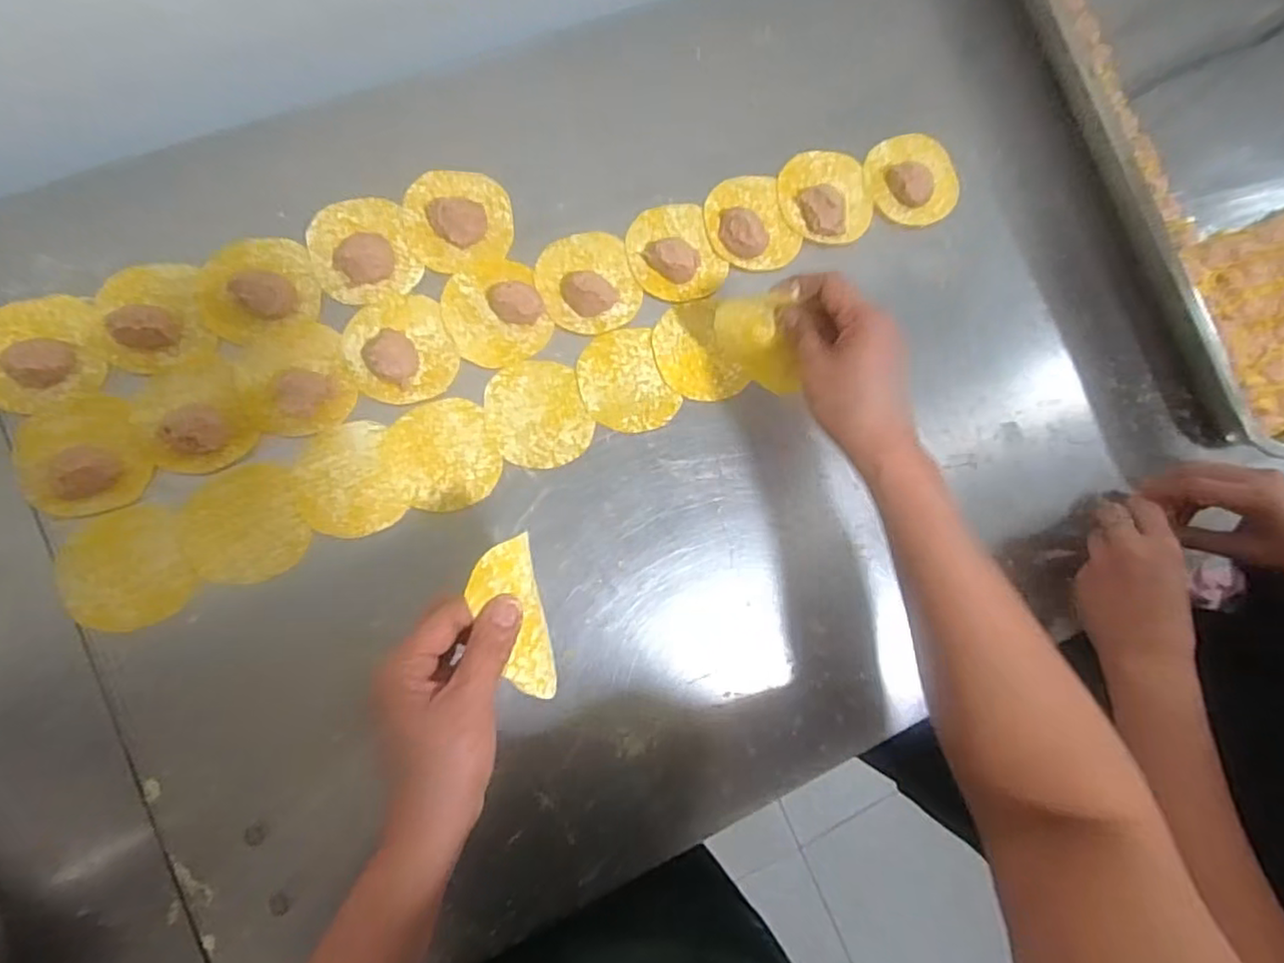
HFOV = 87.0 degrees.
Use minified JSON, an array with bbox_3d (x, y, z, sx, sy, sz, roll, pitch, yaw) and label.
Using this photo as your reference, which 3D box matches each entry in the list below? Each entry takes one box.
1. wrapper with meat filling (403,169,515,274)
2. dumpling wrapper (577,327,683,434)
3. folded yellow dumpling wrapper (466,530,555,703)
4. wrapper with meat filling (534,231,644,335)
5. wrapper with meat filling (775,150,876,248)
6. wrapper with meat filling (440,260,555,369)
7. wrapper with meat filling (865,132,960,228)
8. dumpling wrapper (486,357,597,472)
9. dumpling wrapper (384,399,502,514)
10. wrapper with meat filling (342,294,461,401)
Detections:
[{"bbox_3d":[-0.136,-0.199,0.501,0.076,0.017,0.074,1,84,-8],"label":"wrapper with meat filling"},{"bbox_3d":[-0.013,-0.074,0.510,0.066,0.004,0.079,-26,88,-9],"label":"dumpling wrapper"},{"bbox_3d":[-0.068,0.078,0.363,0.038,0.009,0.092,-19,104,-33],"label":"folded yellow dumpling wrapper"},{"bbox_3d":[-0.040,-0.153,0.506,0.072,0.030,0.079,1,84,-8],"label":"wrapper with meat filling"},{"bbox_3d":[0.151,-0.233,0.543,0.075,0.023,0.080,1,84,-8],"label":"wrapper with meat filling"},{"bbox_3d":[-0.107,-0.126,0.494,0.070,0.024,0.078,-23,88,-9],"label":"wrapper with meat filling"},{"bbox_3d":[0.226,-0.252,0.560,0.079,0.023,0.077,-30,89,-9],"label":"wrapper with meat filling"},{"bbox_3d":[-0.075,-0.050,0.498,0.068,0.004,0.079,-23,88,-9],"label":"dumpling wrapper"},{"bbox_3d":[-0.143,-0.019,0.486,0.074,0.004,0.079,-21,87,-9],"label":"dumpling wrapper"},{"bbox_3d":[-0.173,-0.096,0.479,0.072,0.024,0.078,-23,88,-9],"label":"wrapper with meat filling"}]

